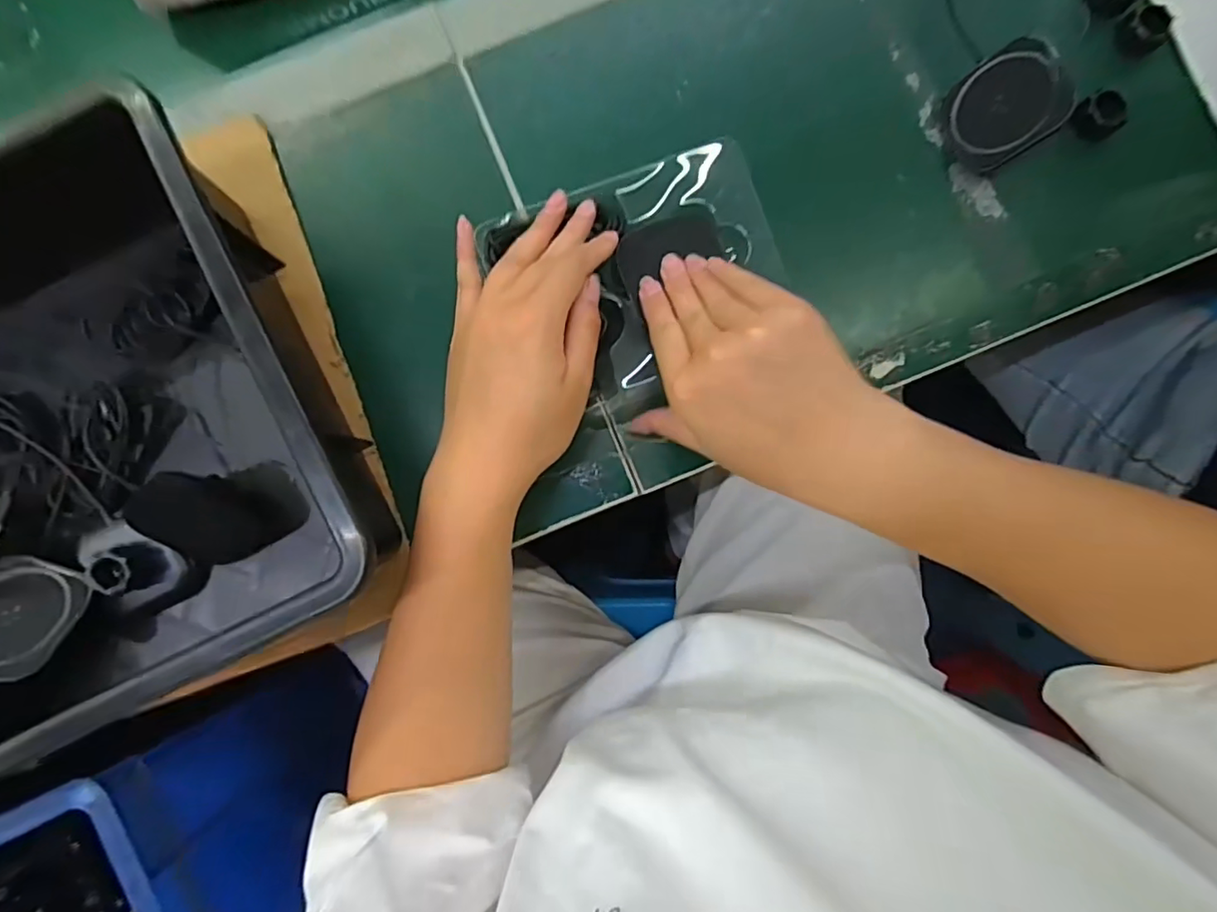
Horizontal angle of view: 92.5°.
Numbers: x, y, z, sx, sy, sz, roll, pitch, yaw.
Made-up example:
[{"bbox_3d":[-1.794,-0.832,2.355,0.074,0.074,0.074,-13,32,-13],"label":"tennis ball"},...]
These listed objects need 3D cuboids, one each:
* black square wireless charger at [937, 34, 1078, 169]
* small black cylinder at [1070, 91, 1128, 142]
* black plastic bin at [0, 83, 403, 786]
[{"bbox_3d":[0.231,-0.205,0.340,0.004,0.060,0.057,-22,92,-40],"label":"black square wireless charger"},{"bbox_3d":[0.302,-0.210,0.360,0.022,0.020,0.026,-36,86,-3],"label":"small black cylinder"},{"bbox_3d":[-0.354,0.022,0.320,0.409,0.092,0.299,-28,86,-2],"label":"black plastic bin"}]

